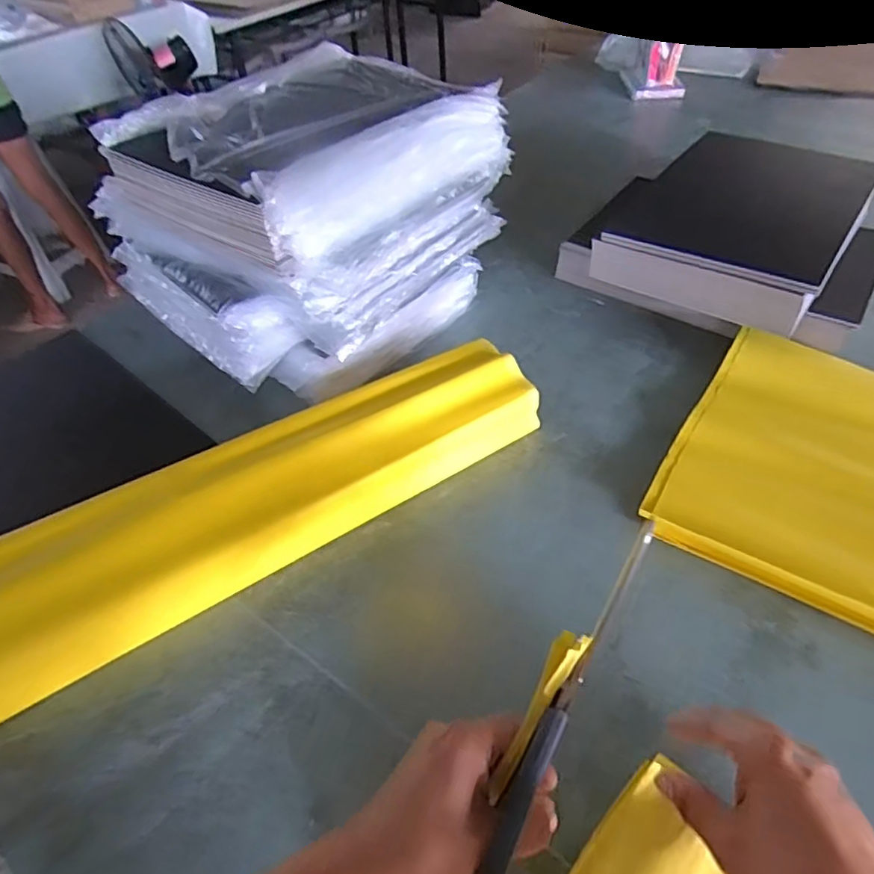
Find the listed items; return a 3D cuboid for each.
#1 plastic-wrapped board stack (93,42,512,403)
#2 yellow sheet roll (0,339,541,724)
[{"bbox_3d":[-0.165,-0.300,0.770,0.410,0.252,0.442,29,55,27],"label":"plastic-wrapped board stack"},{"bbox_3d":[-0.167,0.052,0.581,0.588,0.085,0.129,-27,50,-19],"label":"yellow sheet roll"}]

